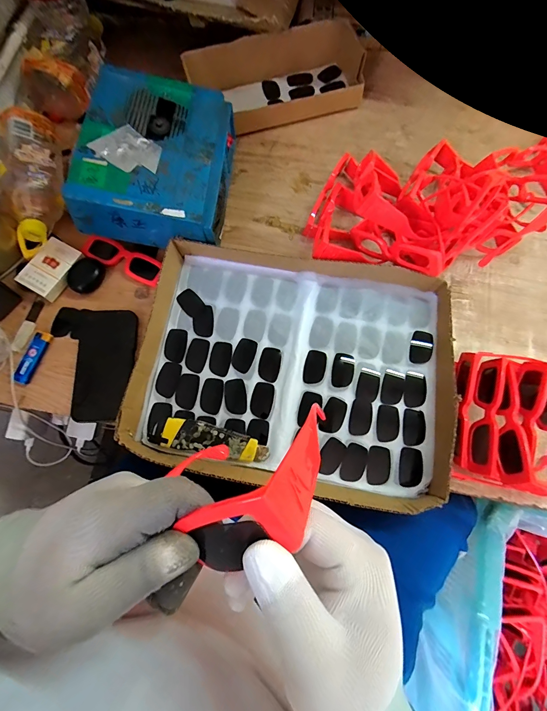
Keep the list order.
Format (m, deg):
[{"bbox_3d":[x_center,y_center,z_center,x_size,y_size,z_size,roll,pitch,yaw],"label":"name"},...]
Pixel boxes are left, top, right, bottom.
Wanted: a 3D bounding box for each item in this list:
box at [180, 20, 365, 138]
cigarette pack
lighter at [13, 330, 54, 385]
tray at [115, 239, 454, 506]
[{"bbox_3d":[0.010,-0.490,0.582,0.307,0.069,0.136,-16,75,-3],"label":"box"},{"bbox_3d":[-0.345,-0.135,0.503,0.061,0.022,0.088,30,78,8],"label":"cigarette pack"},{"bbox_3d":[-0.357,0.002,0.479,0.022,0.015,0.080,20,76,6],"label":"lighter"},{"bbox_3d":[0.029,0.016,0.455,0.408,0.061,0.329,10,75,4],"label":"tray"}]

